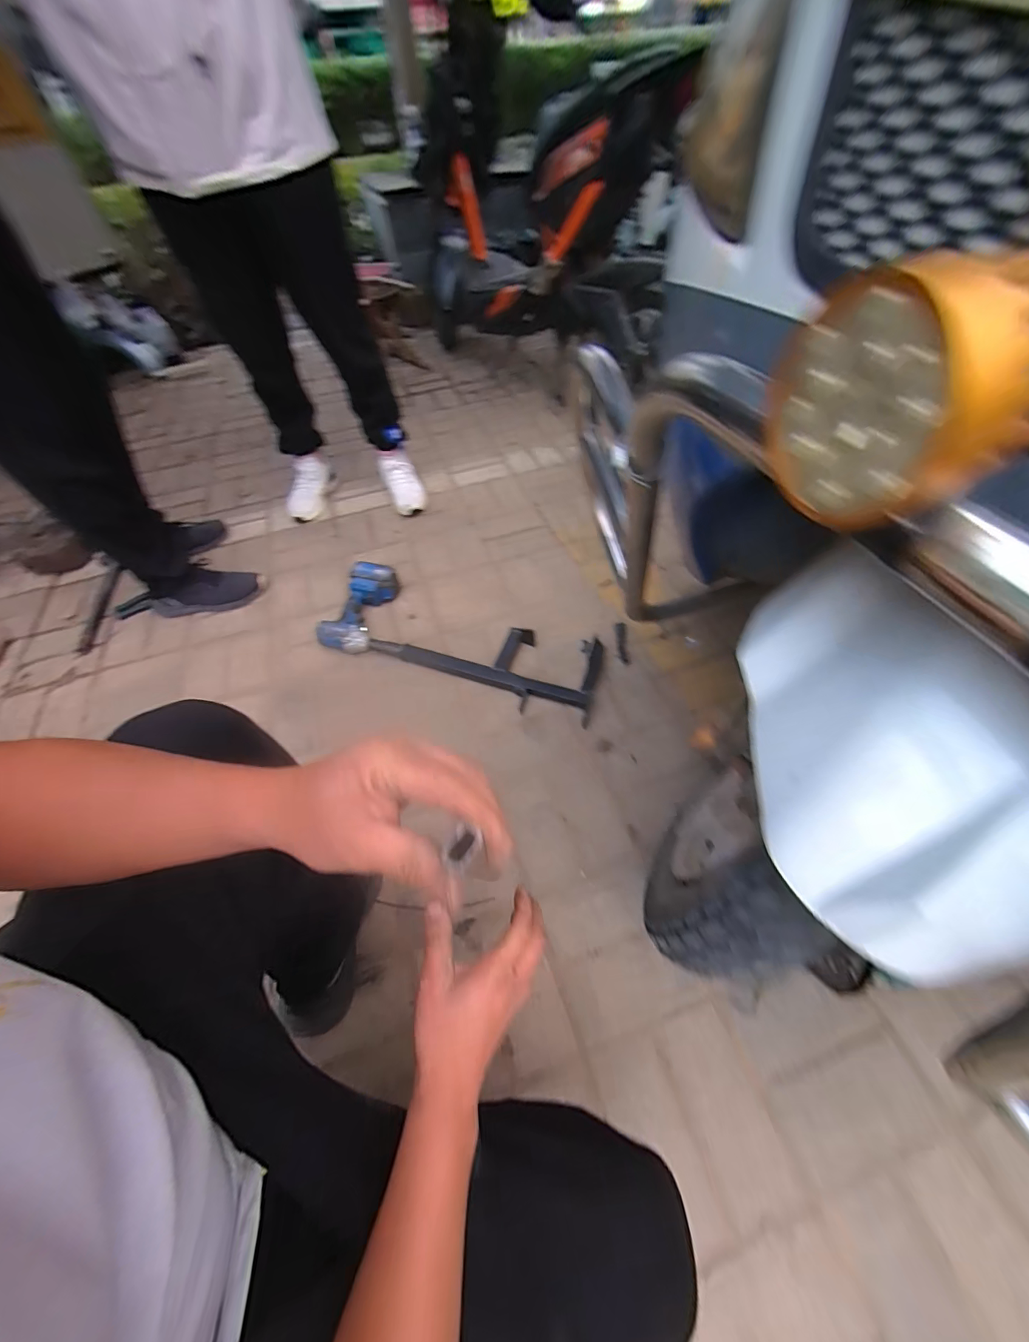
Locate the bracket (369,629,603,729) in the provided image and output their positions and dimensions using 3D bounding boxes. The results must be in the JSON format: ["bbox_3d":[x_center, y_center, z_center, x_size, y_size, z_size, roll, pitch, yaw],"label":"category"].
[{"bbox_3d":[-0.072,-0.028,0.966,0.516,0.046,0.196,12,56,12],"label":"bracket"}]

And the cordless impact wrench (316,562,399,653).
[{"bbox_3d":[-0.370,-0.153,1.050,0.123,0.084,0.231,10,56,11],"label":"cordless impact wrench"}]

